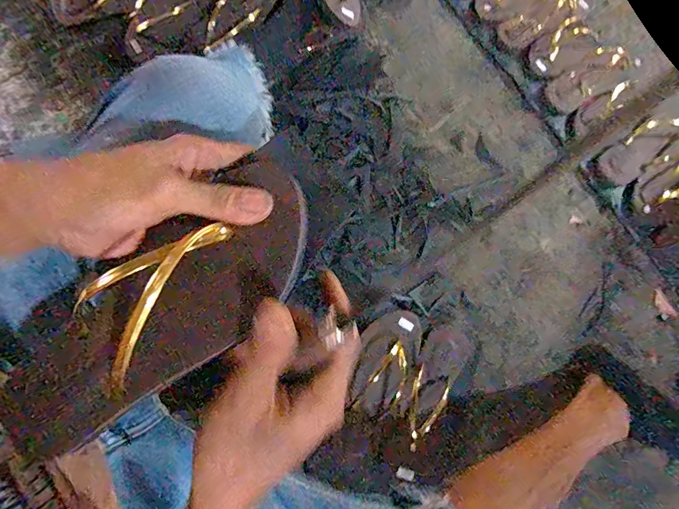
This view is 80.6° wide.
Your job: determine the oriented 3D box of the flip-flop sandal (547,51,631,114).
[{"bbox_3d":[0.506,-0.358,0.810,0.183,0.030,0.074,-33,79,-12],"label":"flip-flop sandal"}]

